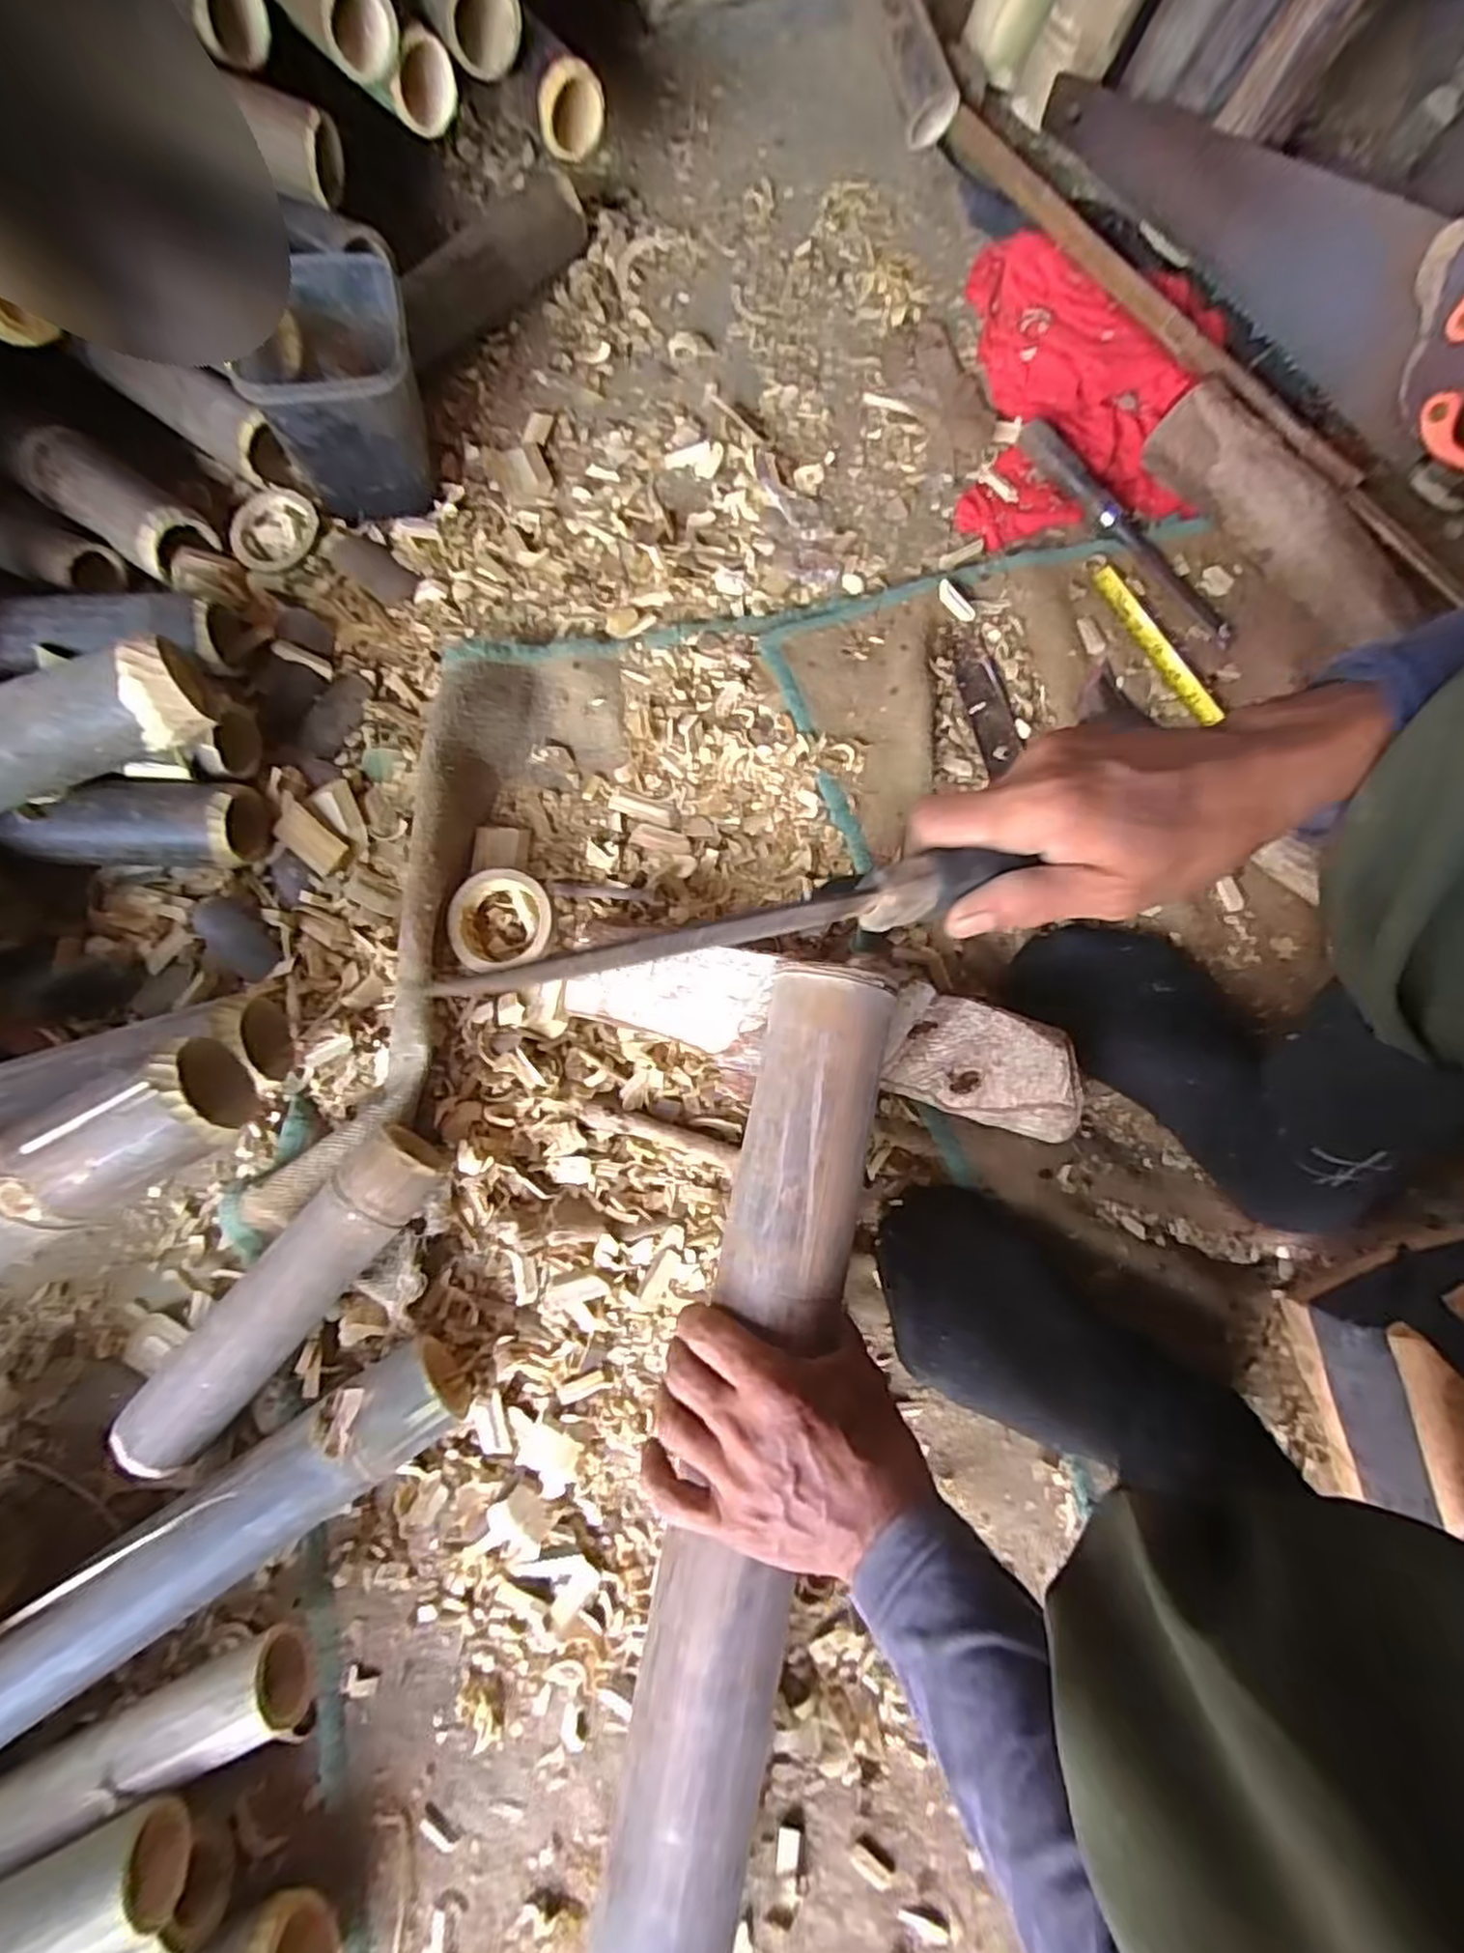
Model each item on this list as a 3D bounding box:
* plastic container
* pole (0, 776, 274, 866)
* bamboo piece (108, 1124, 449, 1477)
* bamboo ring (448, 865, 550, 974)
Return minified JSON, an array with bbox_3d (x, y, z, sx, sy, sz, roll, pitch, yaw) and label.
[{"bbox_3d":[-0.295,-0.436,0.568,0.128,0.122,0.128,-18,78,-4],"label":"plastic container"},{"bbox_3d":[-0.413,-0.106,0.522,0.175,0.056,0.057,0,77,0],"label":"pole"},{"bbox_3d":[-0.271,0.194,0.455,0.053,0.059,0.228,41,81,7],"label":"bamboo piece"},{"bbox_3d":[-0.163,-0.040,0.529,0.071,0.025,0.068,0,77,0],"label":"bamboo ring"}]

